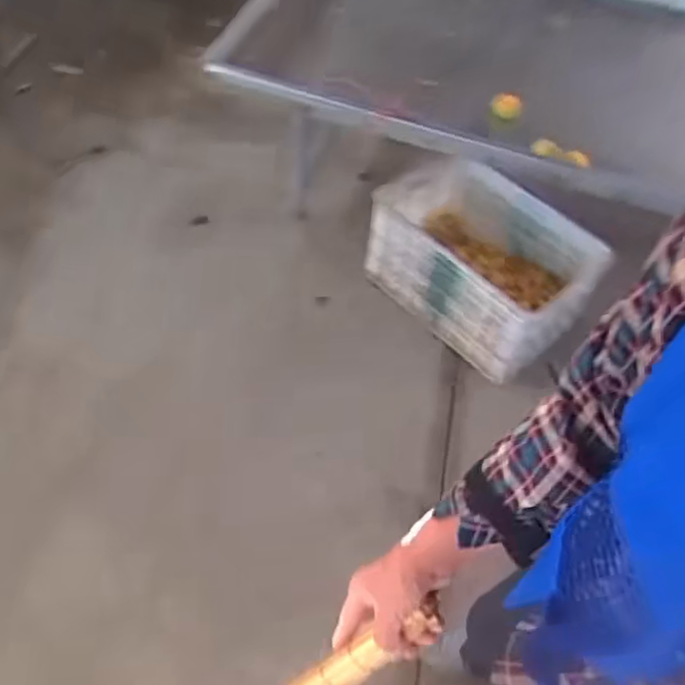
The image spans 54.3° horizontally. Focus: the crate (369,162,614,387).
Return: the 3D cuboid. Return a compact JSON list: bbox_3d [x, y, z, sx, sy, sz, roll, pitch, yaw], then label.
[{"bbox_3d":[0.399,-0.229,1.862,0.397,0.342,0.597,-33,62,-26],"label":"crate"}]

